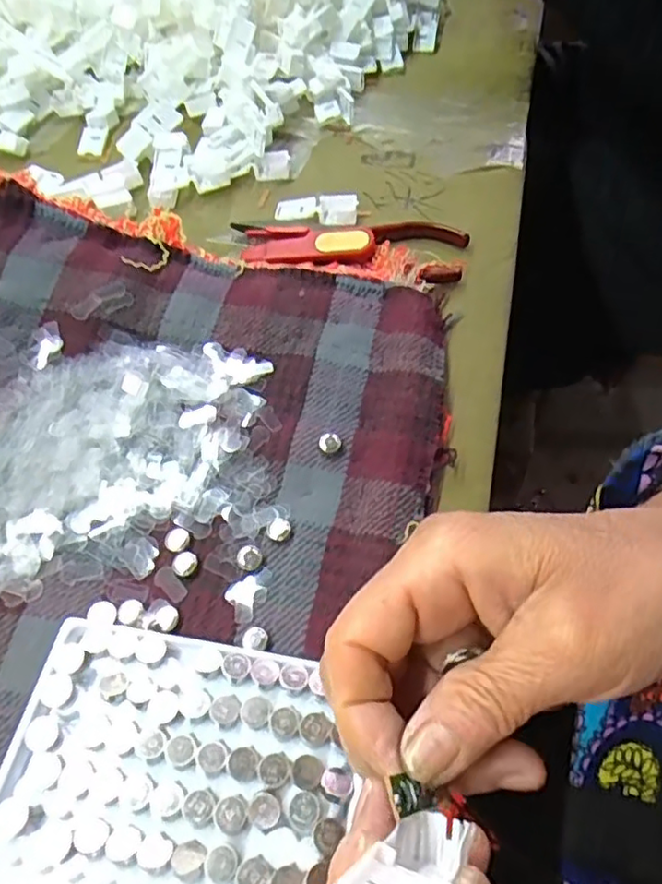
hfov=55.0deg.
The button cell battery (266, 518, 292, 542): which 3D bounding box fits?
[{"bbox_3d":[-0.023,0.039,0.285,0.011,0.004,0.011,0,52,-3],"label":"button cell battery"}]

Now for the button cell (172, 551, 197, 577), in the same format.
[{"bbox_3d":[-0.063,0.052,0.276,0.010,0.004,0.011,15,57,12],"label":"button cell"}]

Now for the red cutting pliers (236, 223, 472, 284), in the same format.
[{"bbox_3d":[0.011,-0.129,0.402,0.148,0.018,0.053,5,56,6],"label":"red cutting pliers"}]

